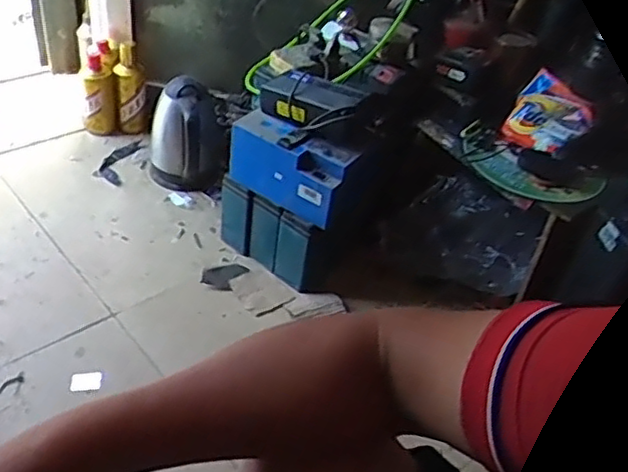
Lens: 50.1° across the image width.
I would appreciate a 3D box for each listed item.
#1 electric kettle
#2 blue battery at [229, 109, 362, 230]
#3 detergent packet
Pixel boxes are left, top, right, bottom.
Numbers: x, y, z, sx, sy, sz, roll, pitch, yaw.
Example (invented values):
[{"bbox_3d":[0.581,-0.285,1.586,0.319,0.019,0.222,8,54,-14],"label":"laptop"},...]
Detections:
[{"bbox_3d":[-0.291,-0.244,1.543,0.175,0.237,0.197,0,41,-12],"label":"electric kettle"},{"bbox_3d":[-0.041,-0.127,1.204,0.234,0.127,0.084,26,42,18],"label":"blue battery"},{"bbox_3d":[0.433,-0.220,1.259,0.150,0.138,0.028,49,27,24],"label":"detergent packet"}]

